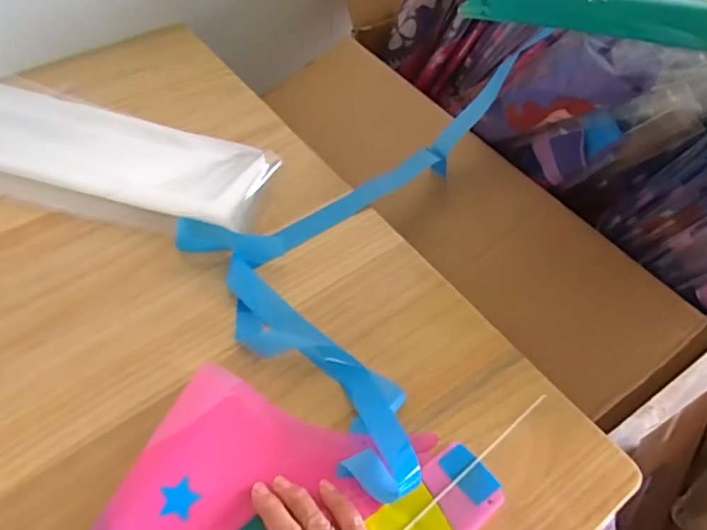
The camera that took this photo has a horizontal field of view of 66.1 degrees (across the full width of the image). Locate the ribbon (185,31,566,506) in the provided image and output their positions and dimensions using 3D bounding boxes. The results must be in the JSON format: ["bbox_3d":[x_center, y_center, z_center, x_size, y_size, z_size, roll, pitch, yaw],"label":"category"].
[{"bbox_3d":[0.096,-0.030,0.499,0.424,0.073,0.304,-27,56,-19],"label":"ribbon"}]

